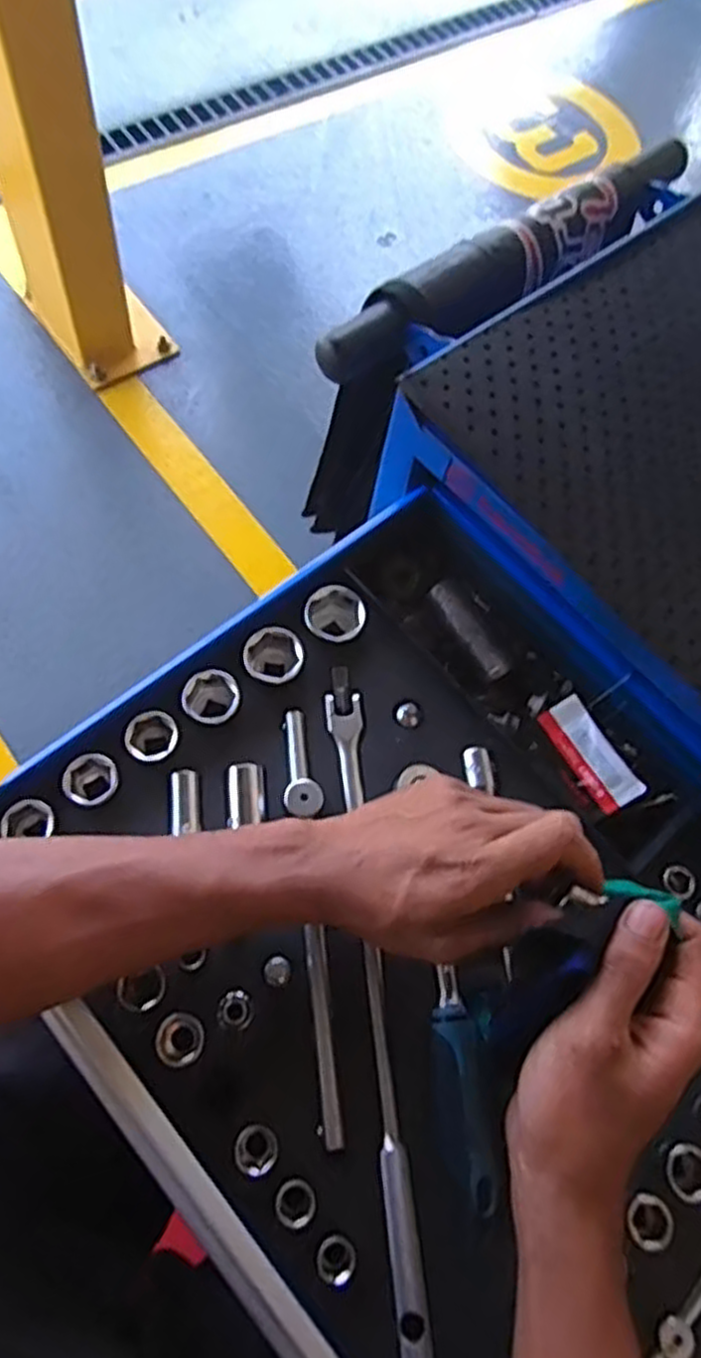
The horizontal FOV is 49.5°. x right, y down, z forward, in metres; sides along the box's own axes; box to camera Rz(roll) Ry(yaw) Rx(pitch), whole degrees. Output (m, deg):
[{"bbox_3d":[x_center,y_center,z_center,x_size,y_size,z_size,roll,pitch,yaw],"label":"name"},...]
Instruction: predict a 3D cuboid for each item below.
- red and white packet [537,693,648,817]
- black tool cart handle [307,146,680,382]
[{"bbox_3d":[0.163,0.051,0.517,0.032,0.004,0.080,-33,69,2],"label":"red and white packet"},{"bbox_3d":[0.157,-0.362,0.644,0.450,0.045,0.064,-36,75,-19],"label":"black tool cart handle"}]

